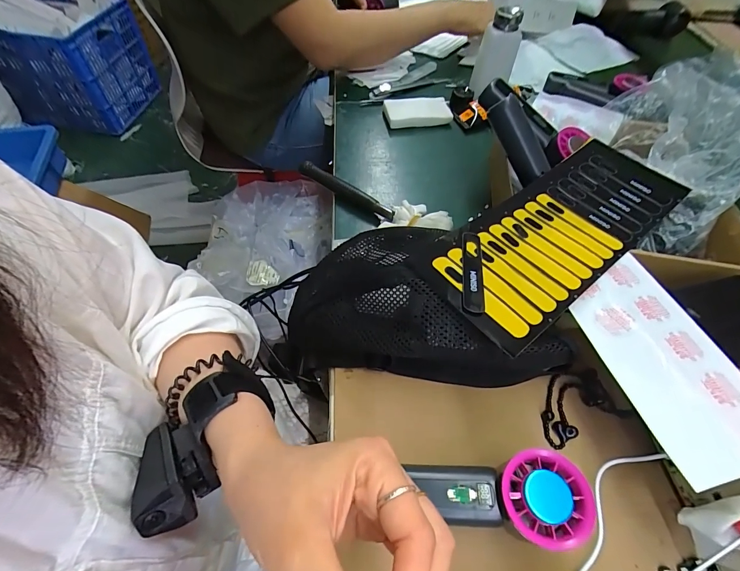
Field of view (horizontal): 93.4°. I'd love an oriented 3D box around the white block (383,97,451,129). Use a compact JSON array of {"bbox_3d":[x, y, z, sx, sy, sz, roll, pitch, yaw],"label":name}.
[{"bbox_3d":[0.078,-0.284,0.571,0.105,0.019,0.065,-4,56,-7],"label":"white block"}]

